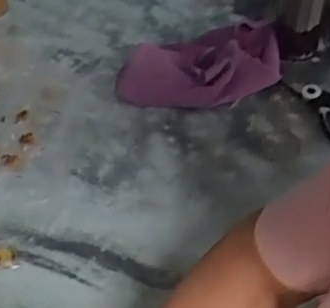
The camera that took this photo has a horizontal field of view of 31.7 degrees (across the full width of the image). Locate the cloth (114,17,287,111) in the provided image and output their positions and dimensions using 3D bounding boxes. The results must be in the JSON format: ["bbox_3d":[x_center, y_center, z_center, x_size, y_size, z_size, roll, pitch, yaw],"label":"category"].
[{"bbox_3d":[0.047,-0.124,0.768,0.231,0.047,0.139,-19,52,-16],"label":"cloth"}]

